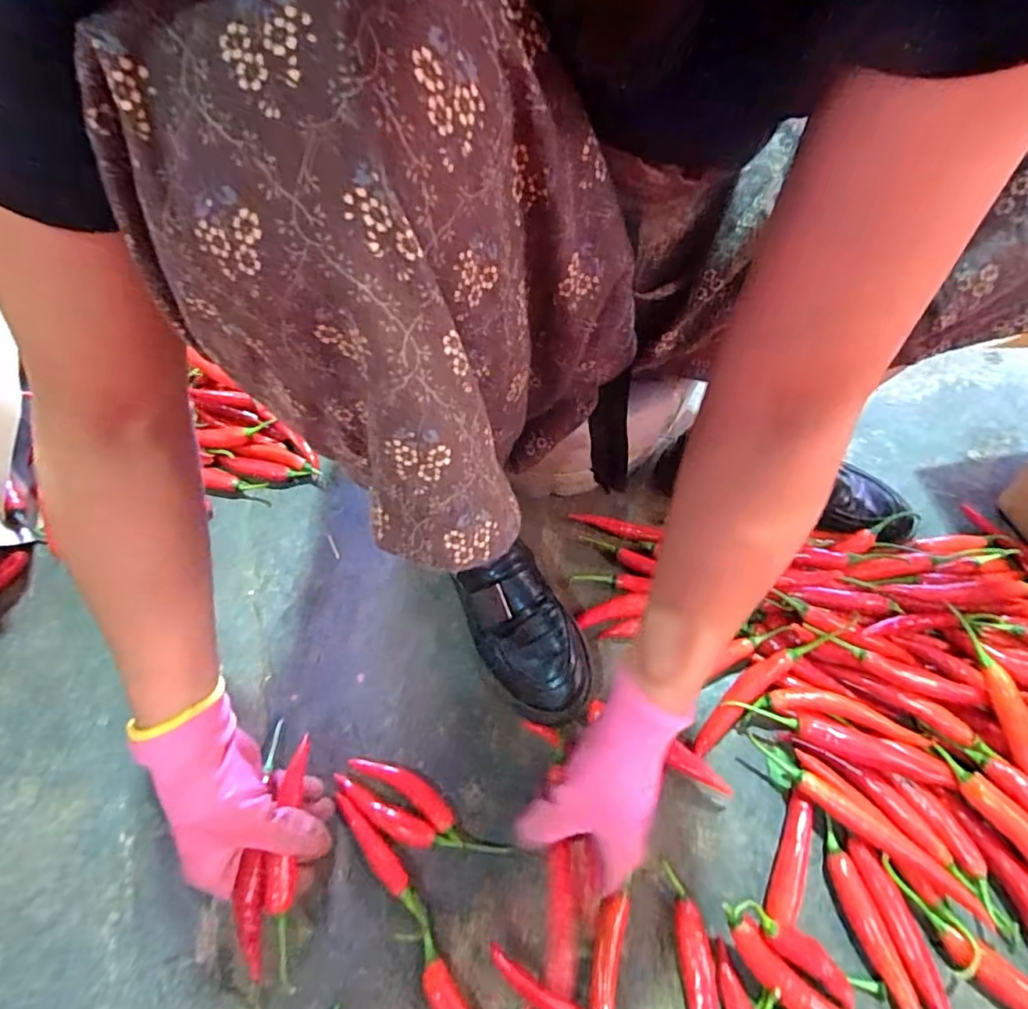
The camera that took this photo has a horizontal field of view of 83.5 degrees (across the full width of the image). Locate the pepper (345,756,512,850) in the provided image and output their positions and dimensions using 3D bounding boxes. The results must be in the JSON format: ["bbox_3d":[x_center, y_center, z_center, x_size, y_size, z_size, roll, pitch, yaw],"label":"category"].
[{"bbox_3d":[-0.069,0.232,0.446,0.140,0.016,0.025,30,63,19],"label":"pepper"}]

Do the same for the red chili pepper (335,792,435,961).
[{"bbox_3d":[-0.093,0.266,0.424,0.018,0.020,0.126,-37,63,-19],"label":"red chili pepper"}]

